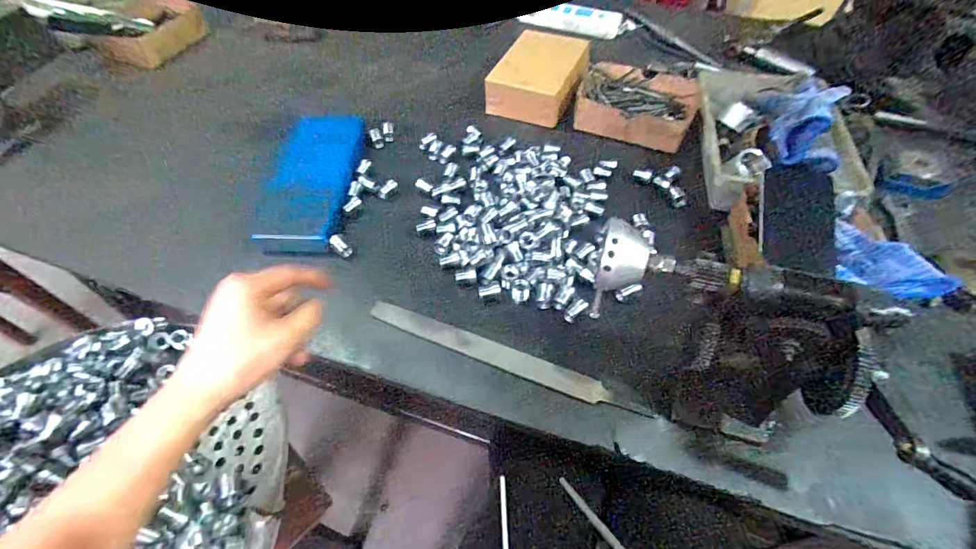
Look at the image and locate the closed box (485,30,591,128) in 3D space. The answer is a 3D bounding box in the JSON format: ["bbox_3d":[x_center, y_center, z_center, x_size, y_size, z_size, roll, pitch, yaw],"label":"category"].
[{"bbox_3d":[0.082,-0.318,0.699,0.128,0.058,0.166,21,56,14],"label":"closed box"}]

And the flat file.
[{"bbox_3d":[0.012,0.081,0.448,0.292,0.007,0.023,18,60,15],"label":"flat file"}]

